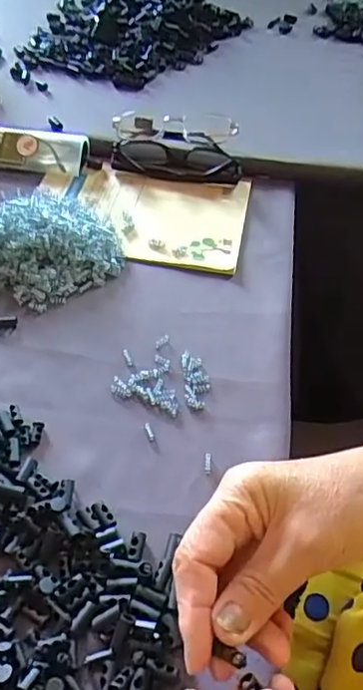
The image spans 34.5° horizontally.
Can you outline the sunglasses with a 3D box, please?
[{"bbox_3d":[-0.006,-0.185,0.590,0.125,0.030,0.029,3,51,1],"label":"sunglasses"}]

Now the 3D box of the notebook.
[{"bbox_3d":[-0.020,-0.125,0.558,0.157,0.007,0.127,9,51,6],"label":"notebook"}]

